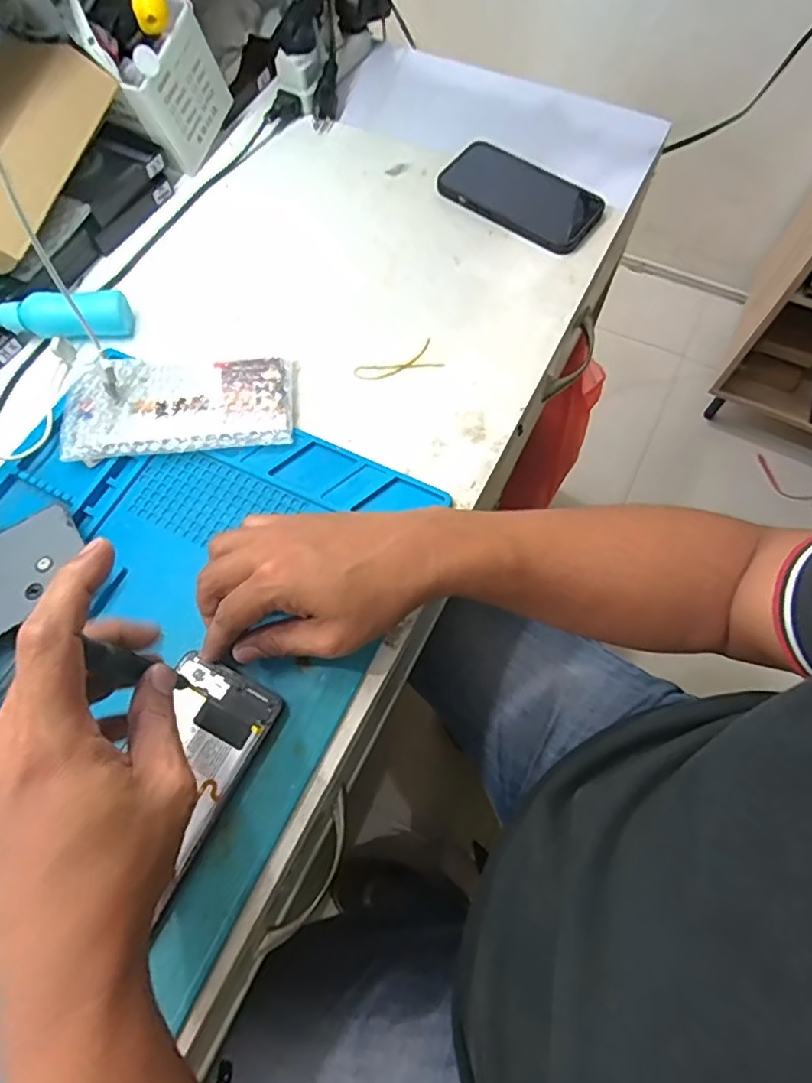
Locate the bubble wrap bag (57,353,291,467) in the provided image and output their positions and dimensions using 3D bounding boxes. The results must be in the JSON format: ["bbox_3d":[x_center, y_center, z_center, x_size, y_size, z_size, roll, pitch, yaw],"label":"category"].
[{"bbox_3d":[-0.175,-0.106,0.451,0.172,0.014,0.087,-2,69,-1],"label":"bubble wrap bag"}]

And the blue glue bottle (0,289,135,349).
[{"bbox_3d":[-0.294,-0.180,0.475,0.125,0.031,0.035,-8,67,-4],"label":"blue glue bottle"}]

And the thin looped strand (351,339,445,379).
[{"bbox_3d":[-0.008,-0.149,0.480,0.073,0.004,0.030,-19,69,-8],"label":"thin looped strand"}]

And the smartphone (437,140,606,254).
[{"bbox_3d":[0.109,-0.329,0.549,0.152,0.017,0.083,34,71,13],"label":"smartphone"}]

